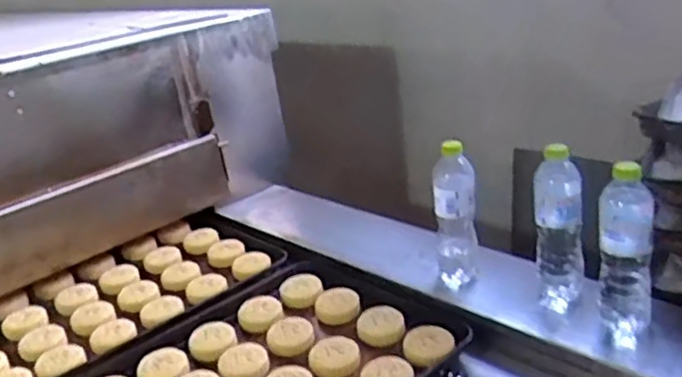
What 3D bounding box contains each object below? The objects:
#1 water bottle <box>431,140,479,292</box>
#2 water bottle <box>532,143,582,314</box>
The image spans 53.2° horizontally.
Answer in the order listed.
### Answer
[{"bbox_3d":[0.178,0.038,1.061,0.065,0.226,0.069,-4,22,10],"label":"water bottle"},{"bbox_3d":[0.309,0.061,0.969,0.068,0.231,0.053,1,23,20],"label":"water bottle"}]

